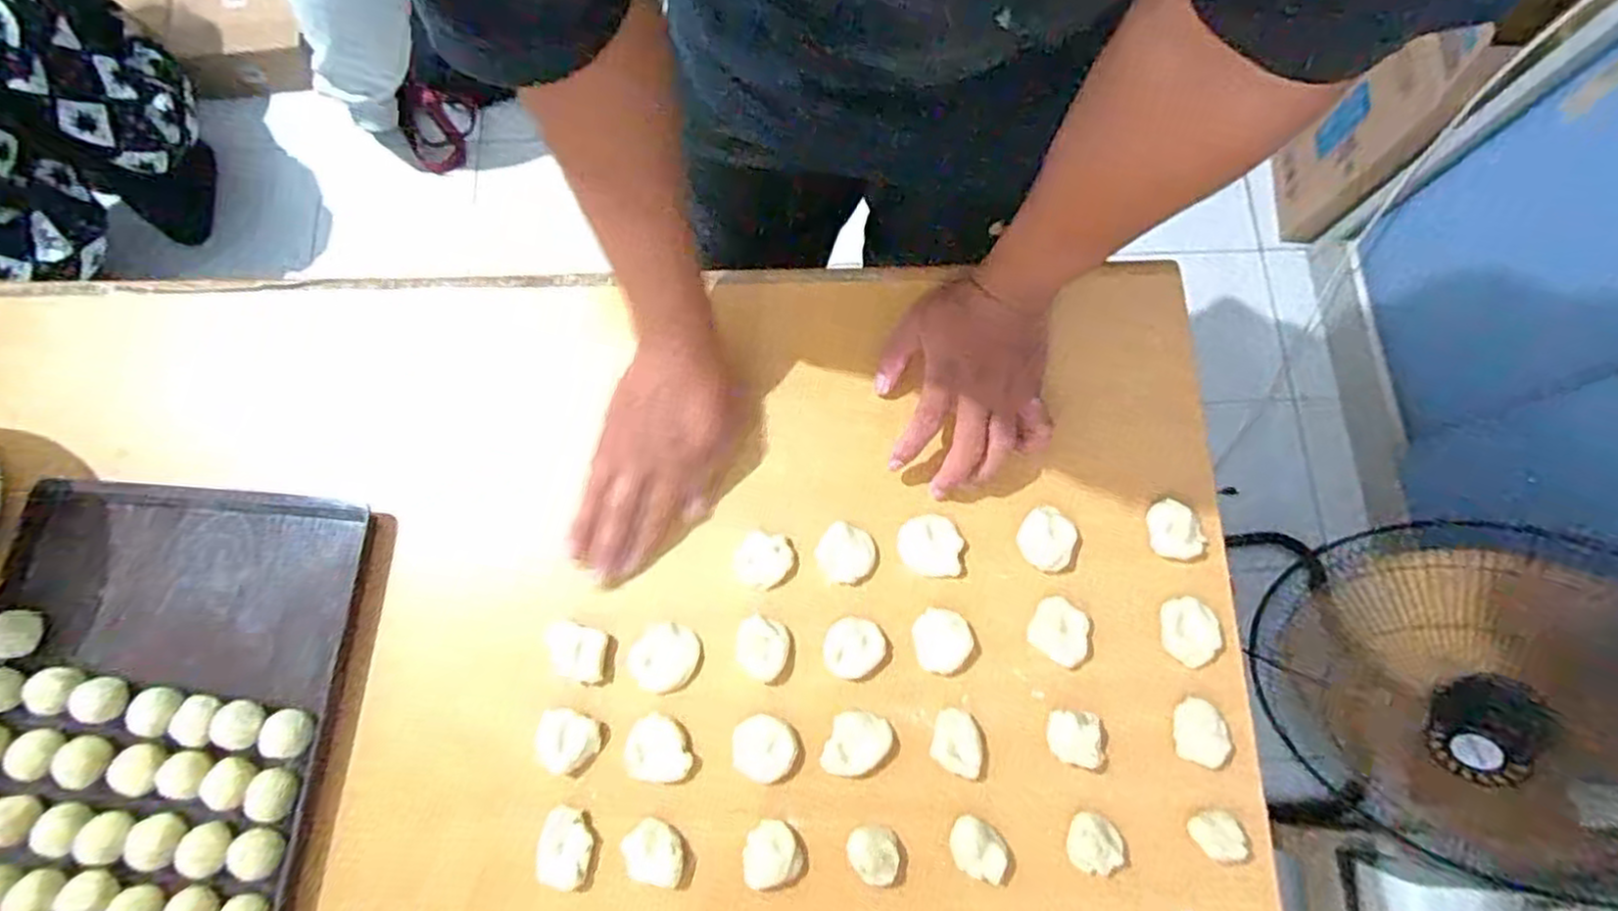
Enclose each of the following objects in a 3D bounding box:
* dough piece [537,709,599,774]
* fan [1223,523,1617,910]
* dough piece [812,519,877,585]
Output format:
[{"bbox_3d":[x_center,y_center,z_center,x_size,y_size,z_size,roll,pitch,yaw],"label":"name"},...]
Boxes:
[{"bbox_3d":[-0.160,0.187,0.479,0.037,0.015,0.039,0,76,-1],"label":"dough piece"},{"bbox_3d":[0.882,0.327,0.964,0.274,0.507,0.447,5,76,1],"label":"fan"},{"bbox_3d":[0.025,0.070,0.518,0.039,0.011,0.040,0,76,-1],"label":"dough piece"}]

